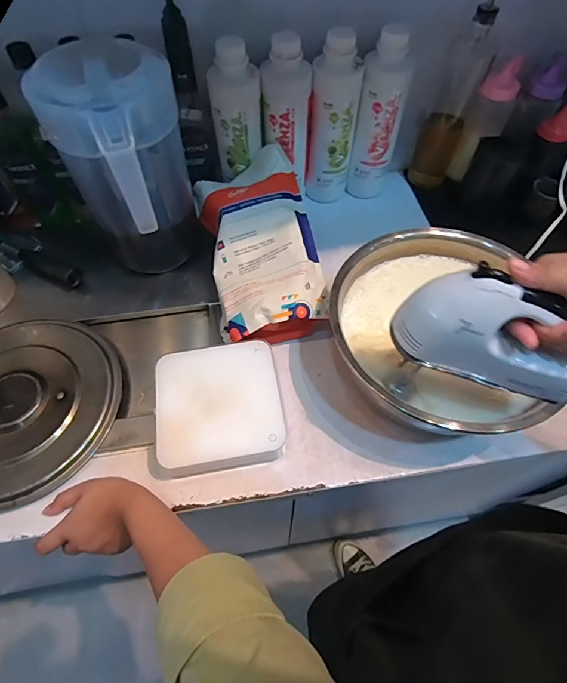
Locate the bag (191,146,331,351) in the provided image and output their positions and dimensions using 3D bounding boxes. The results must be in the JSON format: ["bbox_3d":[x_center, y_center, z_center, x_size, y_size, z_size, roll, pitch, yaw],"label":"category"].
[{"bbox_3d":[-0.038,-0.145,0.614,0.155,0.112,0.311,-12,59,-6],"label":"bag"}]

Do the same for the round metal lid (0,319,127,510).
[{"bbox_3d":[-0.362,0.084,0.530,0.272,0.025,0.256,0,59,0],"label":"round metal lid"}]

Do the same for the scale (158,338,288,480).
[{"bbox_3d":[-0.082,0.087,0.513,0.153,0.049,0.160,-8,58,-5],"label":"scale"}]

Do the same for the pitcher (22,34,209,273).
[{"bbox_3d":[-0.199,-0.222,0.550,0.156,0.265,0.196,-20,61,-11],"label":"pitcher"}]

